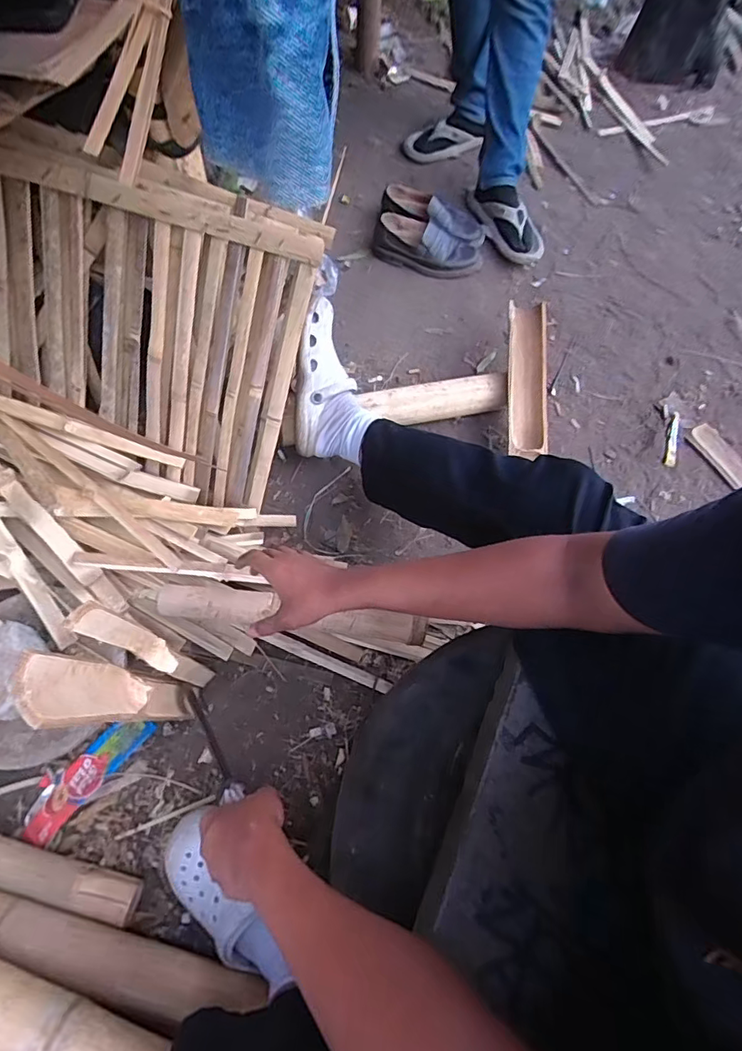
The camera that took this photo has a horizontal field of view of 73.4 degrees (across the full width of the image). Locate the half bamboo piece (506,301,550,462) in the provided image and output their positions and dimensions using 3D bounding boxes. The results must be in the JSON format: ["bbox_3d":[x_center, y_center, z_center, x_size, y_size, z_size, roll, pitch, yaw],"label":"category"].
[{"bbox_3d":[0.327,-0.302,1.038,0.095,0.071,0.364,6,76,0],"label":"half bamboo piece"}]

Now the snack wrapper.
[{"bbox_3d":[-0.416,0.365,0.734,0.055,0.014,0.196,35,64,16],"label":"snack wrapper"}]

